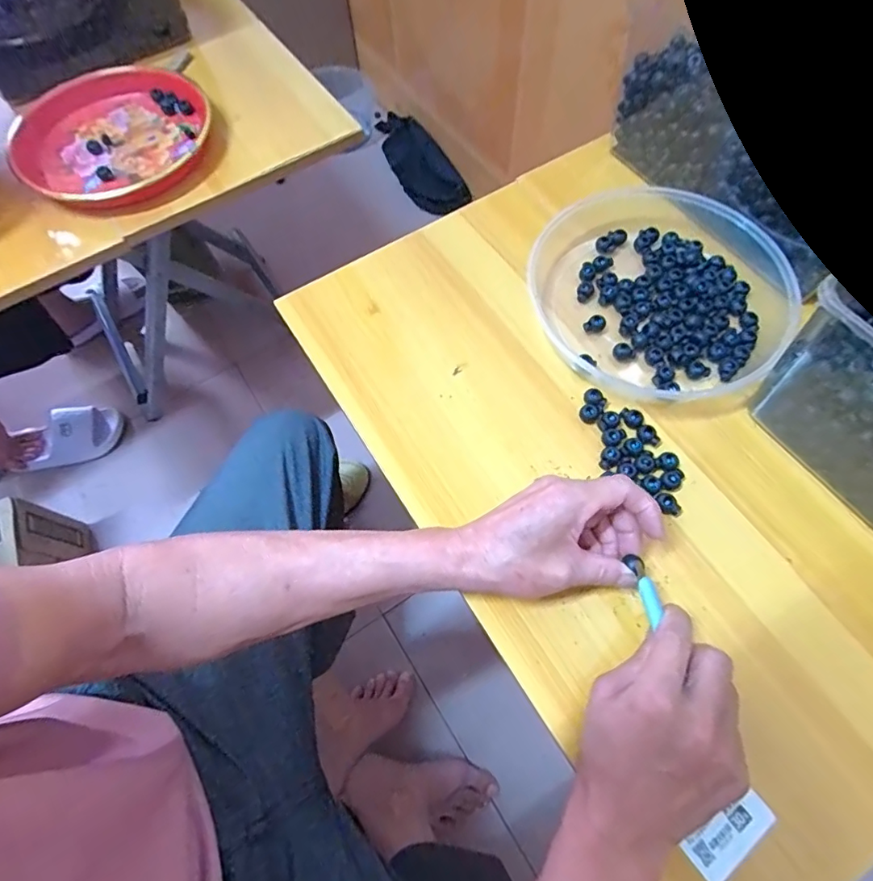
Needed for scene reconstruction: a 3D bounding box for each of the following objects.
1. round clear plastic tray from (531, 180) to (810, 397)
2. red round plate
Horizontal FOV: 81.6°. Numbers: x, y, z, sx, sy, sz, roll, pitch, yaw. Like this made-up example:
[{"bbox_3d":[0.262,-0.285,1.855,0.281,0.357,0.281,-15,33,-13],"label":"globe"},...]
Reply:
[{"bbox_3d":[0.208,-0.141,0.465,0.224,0.037,0.223,-1,66,2],"label":"round clear plastic tray"},{"bbox_3d":[-0.373,-0.349,0.584,0.221,0.030,0.212,-1,66,2],"label":"red round plate"}]

